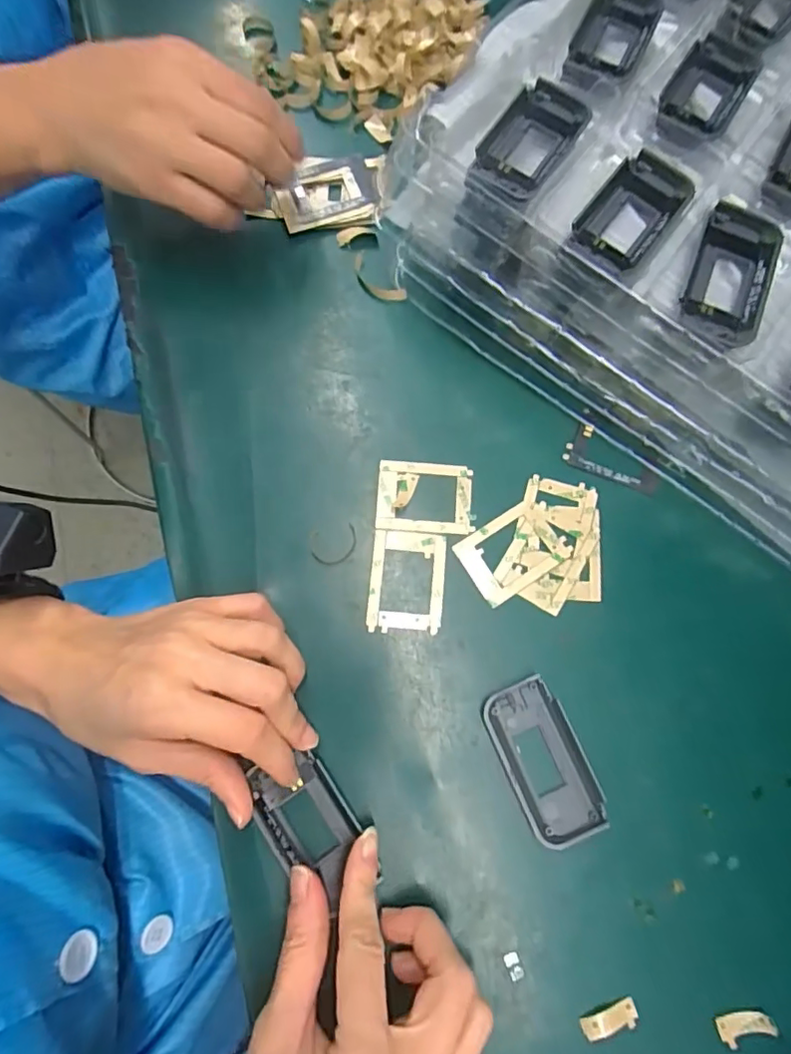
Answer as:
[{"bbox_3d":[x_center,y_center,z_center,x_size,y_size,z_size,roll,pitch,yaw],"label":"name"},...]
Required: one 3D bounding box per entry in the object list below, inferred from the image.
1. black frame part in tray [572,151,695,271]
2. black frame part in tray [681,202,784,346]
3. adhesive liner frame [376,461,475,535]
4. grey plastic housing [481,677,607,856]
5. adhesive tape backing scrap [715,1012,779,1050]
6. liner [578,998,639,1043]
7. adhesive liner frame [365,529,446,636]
[{"bbox_3d":[0.116,-0.154,0.272,0.036,0.008,0.065,39,77,7],"label":"black frame part in tray"},{"bbox_3d":[0.160,-0.119,0.268,0.037,0.007,0.071,26,76,4],"label":"black frame part in tray"},{"bbox_3d":[0.017,-0.017,0.313,0.053,0.004,0.039,3,76,0],"label":"adhesive liner frame"},{"bbox_3d":[0.073,0.116,0.279,0.039,0.009,0.076,-22,77,-6],"label":"grey plastic housing"},{"bbox_3d":[0.159,0.227,0.254,0.025,0.004,0.012,-8,76,-3],"label":"adhesive tape backing scrap"},{"bbox_3d":[0.097,0.224,0.254,0.026,0.006,0.011,-13,77,-4],"label":"liner"},{"bbox_3d":[0.006,0.029,0.301,0.039,0.004,0.053,6,76,1],"label":"adhesive liner frame"}]

